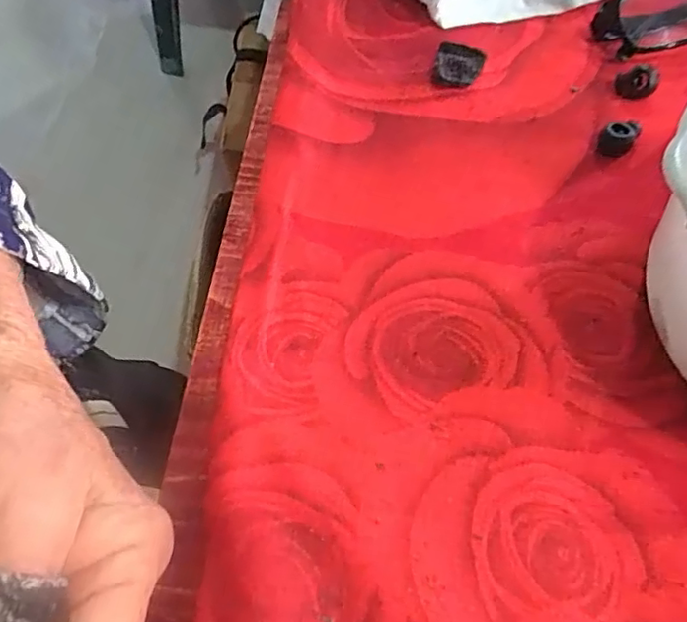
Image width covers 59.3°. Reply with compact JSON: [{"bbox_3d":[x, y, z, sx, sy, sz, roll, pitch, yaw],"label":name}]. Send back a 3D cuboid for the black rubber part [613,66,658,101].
[{"bbox_3d":[0.146,-0.114,0.300,0.018,0.008,0.018,10,58,10],"label":"black rubber part"}]

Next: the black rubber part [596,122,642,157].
[{"bbox_3d":[0.128,-0.081,0.281,0.015,0.011,0.016,25,62,18],"label":"black rubber part"}]

